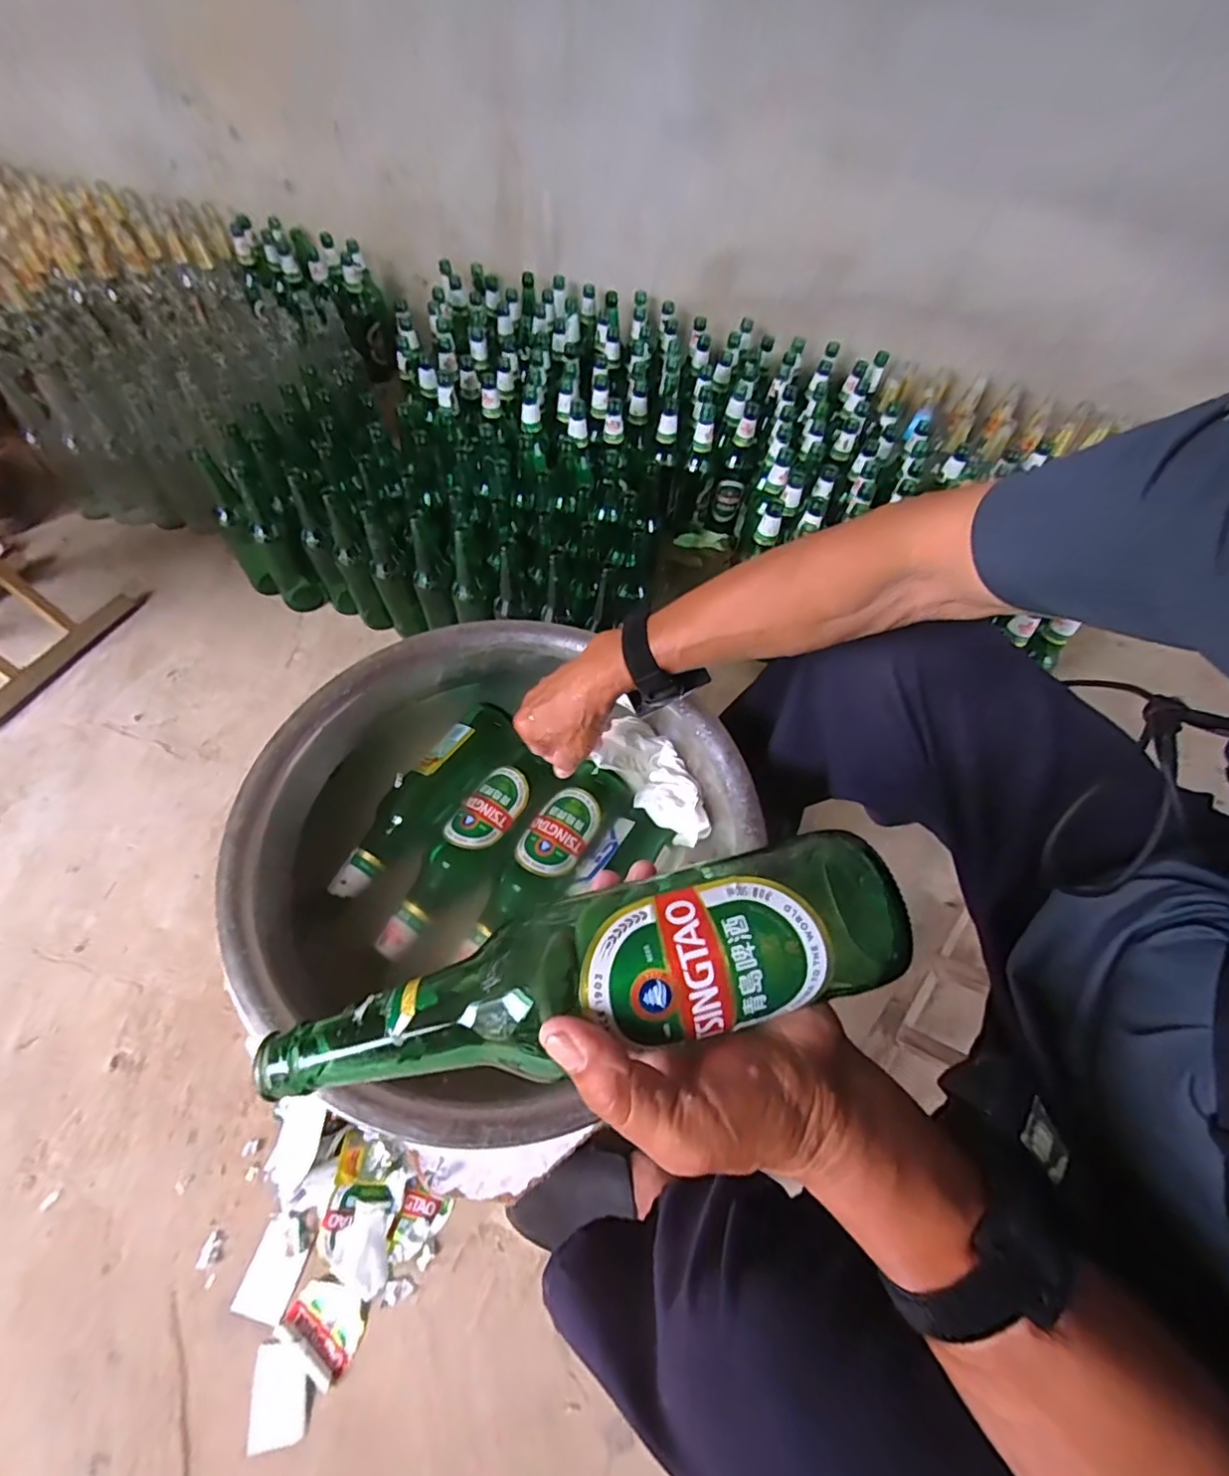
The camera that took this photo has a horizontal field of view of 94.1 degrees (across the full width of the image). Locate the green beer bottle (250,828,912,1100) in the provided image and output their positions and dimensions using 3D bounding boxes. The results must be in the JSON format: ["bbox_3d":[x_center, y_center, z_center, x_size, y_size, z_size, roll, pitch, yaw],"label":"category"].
[{"bbox_3d":[-0.012,0.099,0.239,0.262,0.062,0.067,-17,59,4],"label":"green beer bottle"}]

